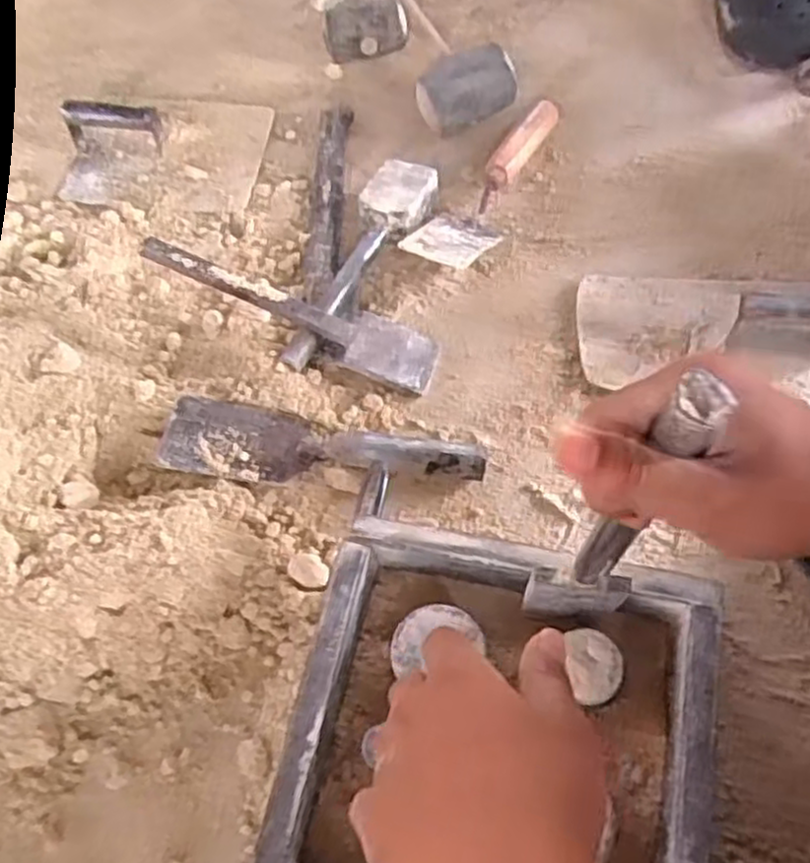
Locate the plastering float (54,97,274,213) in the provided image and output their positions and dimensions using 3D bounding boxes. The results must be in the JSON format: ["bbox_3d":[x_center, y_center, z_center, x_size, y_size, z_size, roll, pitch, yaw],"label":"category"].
[{"bbox_3d":[-0.261,-0.318,0.834,0.201,0.054,0.161,5,66,5],"label":"plastering float"}]

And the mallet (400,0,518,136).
[{"bbox_3d":[0.042,-0.462,0.875,0.107,0.059,0.271,-13,66,-3],"label":"mallet"}]

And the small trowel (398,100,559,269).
[{"bbox_3d":[0.090,-0.249,0.776,0.071,0.041,0.256,32,71,16],"label":"small trowel"}]

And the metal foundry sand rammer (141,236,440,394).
[{"bbox_3d":[-0.100,-0.107,0.691,0.268,0.019,0.055,22,67,-7],"label":"metal foundry sand rammer"}]

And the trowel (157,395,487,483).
[{"bbox_3d":[-0.068,0.015,0.658,0.262,0.038,0.068,5,66,5],"label":"trowel"}]

